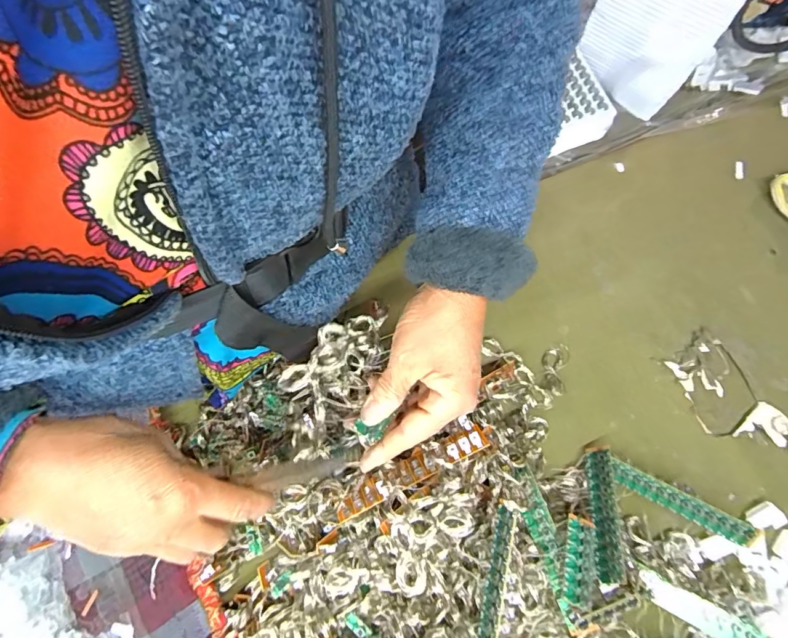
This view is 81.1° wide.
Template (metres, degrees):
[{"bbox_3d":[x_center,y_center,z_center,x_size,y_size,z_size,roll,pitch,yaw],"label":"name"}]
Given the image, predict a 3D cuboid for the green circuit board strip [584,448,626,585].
[{"bbox_3d":[0.172,0.156,0.379,0.023,0.008,0.111,-17,38,30],"label":"green circuit board strip"}]

